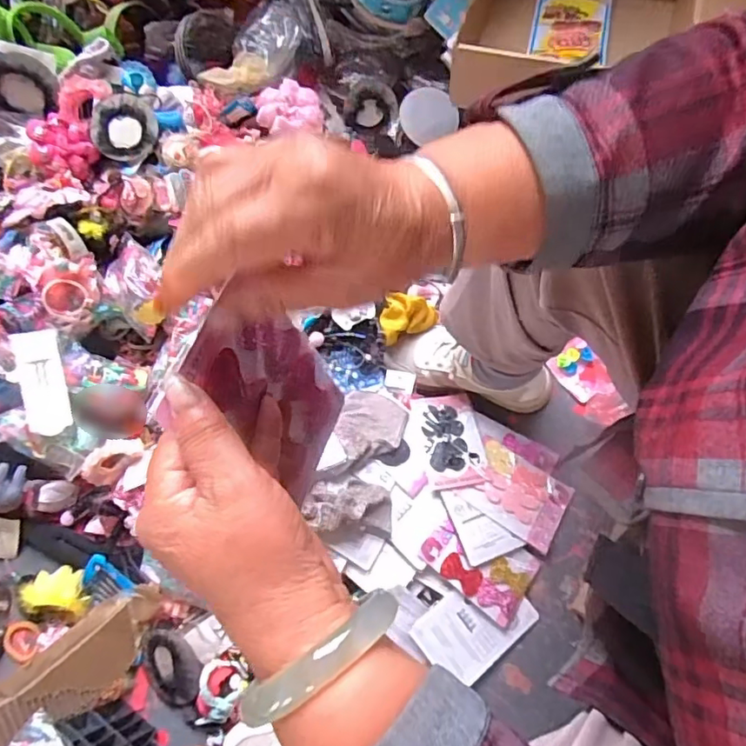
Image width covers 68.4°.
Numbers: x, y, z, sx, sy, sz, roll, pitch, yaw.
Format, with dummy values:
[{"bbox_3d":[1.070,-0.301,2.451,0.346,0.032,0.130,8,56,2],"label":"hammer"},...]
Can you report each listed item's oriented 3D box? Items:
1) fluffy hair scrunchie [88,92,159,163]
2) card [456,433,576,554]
[{"bbox_3d":[-0.351,-0.347,0.772,0.092,0.016,0.091,3,94,-2],"label":"fluffy hair scrunchie"},{"bbox_3d":[0.187,0.156,0.717,0.134,0.005,0.094,33,68,2],"label":"card"}]

